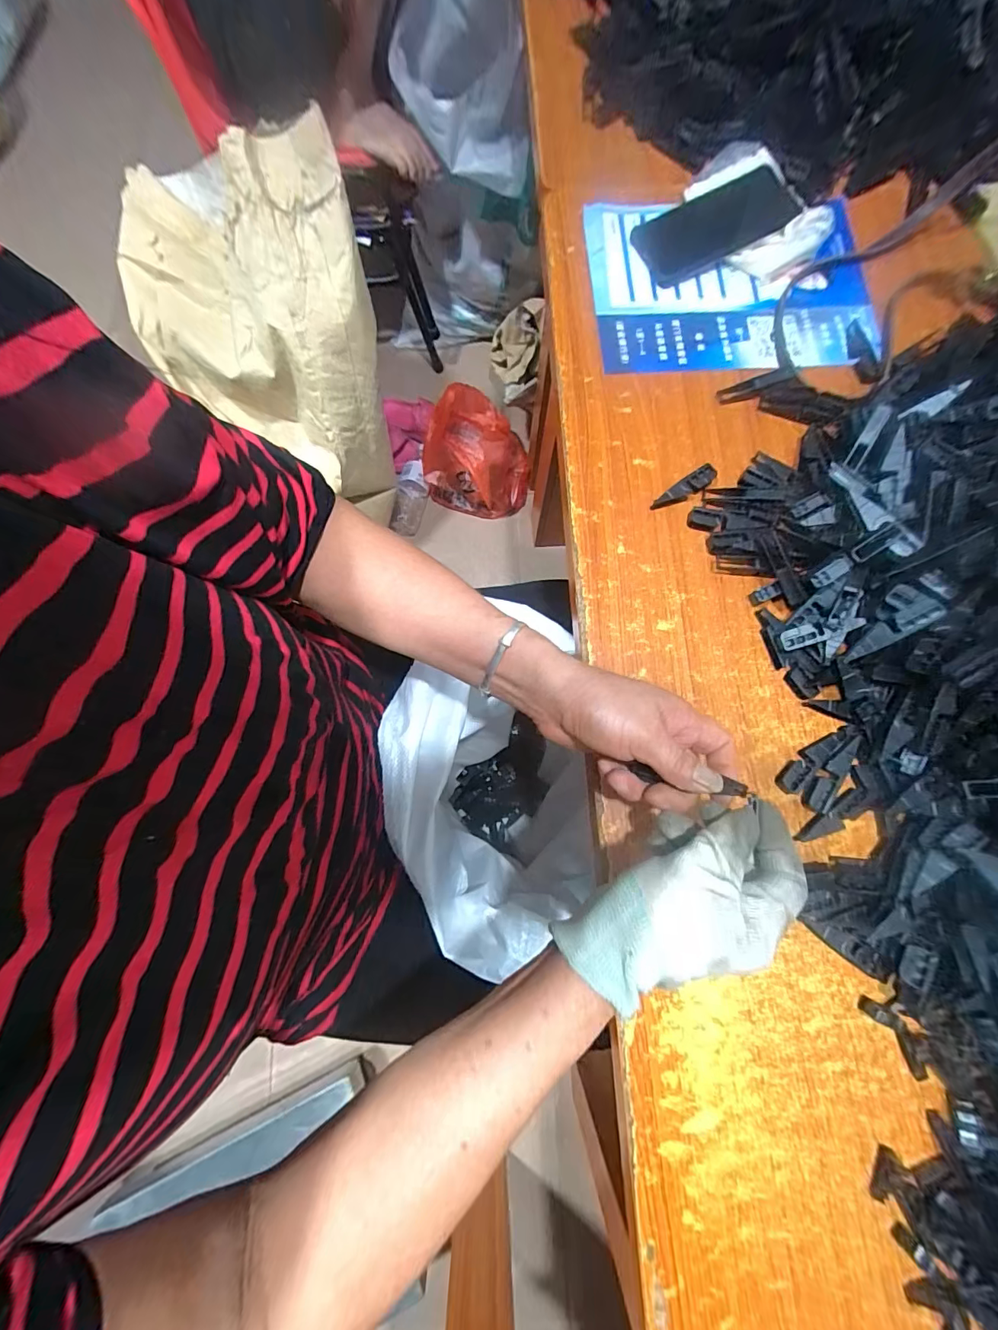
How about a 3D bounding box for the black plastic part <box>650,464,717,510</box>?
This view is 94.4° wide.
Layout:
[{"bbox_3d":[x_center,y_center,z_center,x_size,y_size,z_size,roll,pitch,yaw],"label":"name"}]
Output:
[{"bbox_3d":[0.168,-0.159,0.417,0.068,0.010,0.018,-35,79,-7],"label":"black plastic part"}]

